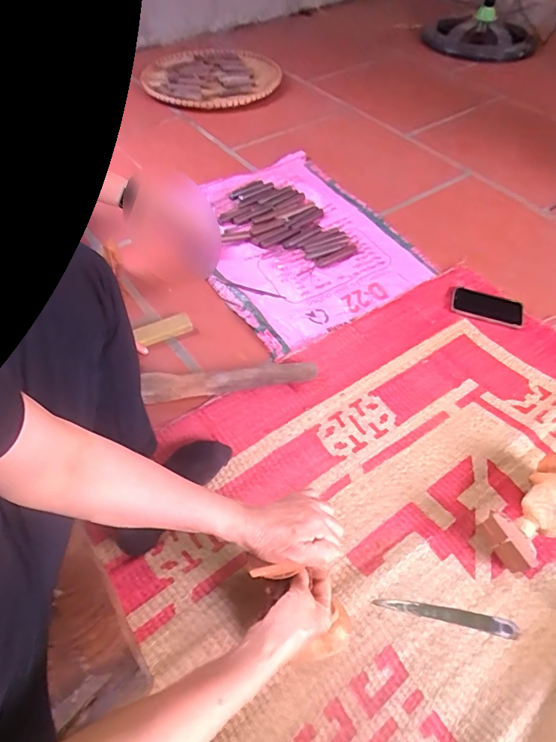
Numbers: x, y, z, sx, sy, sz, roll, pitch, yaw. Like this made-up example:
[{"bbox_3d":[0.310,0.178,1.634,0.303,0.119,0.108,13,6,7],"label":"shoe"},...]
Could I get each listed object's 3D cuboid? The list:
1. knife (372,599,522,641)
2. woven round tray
[{"bbox_3d":[0.238,0.343,0.637,0.197,0.008,0.023,10,54,9],"label":"knife"},{"bbox_3d":[-0.217,-0.968,1.485,0.447,0.039,0.412,-9,54,-5],"label":"woven round tray"}]

